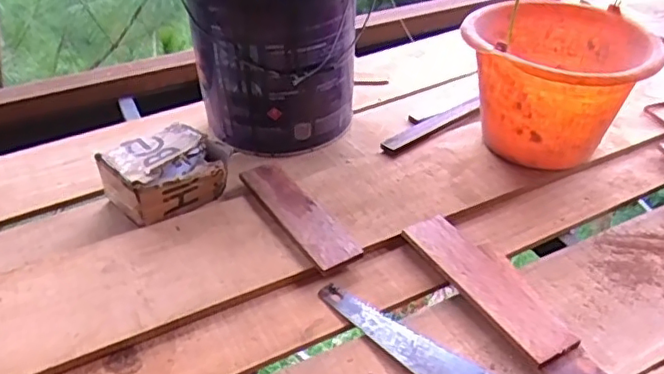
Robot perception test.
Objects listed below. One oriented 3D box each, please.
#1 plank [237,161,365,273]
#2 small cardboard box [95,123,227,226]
[{"bbox_3d":[-0.053,0.037,0.876,0.066,0.018,0.253,-24,45,-25],"label":"plank"},{"bbox_3d":[-0.253,-0.023,0.903,0.169,0.090,0.128,-26,45,-27],"label":"small cardboard box"}]

